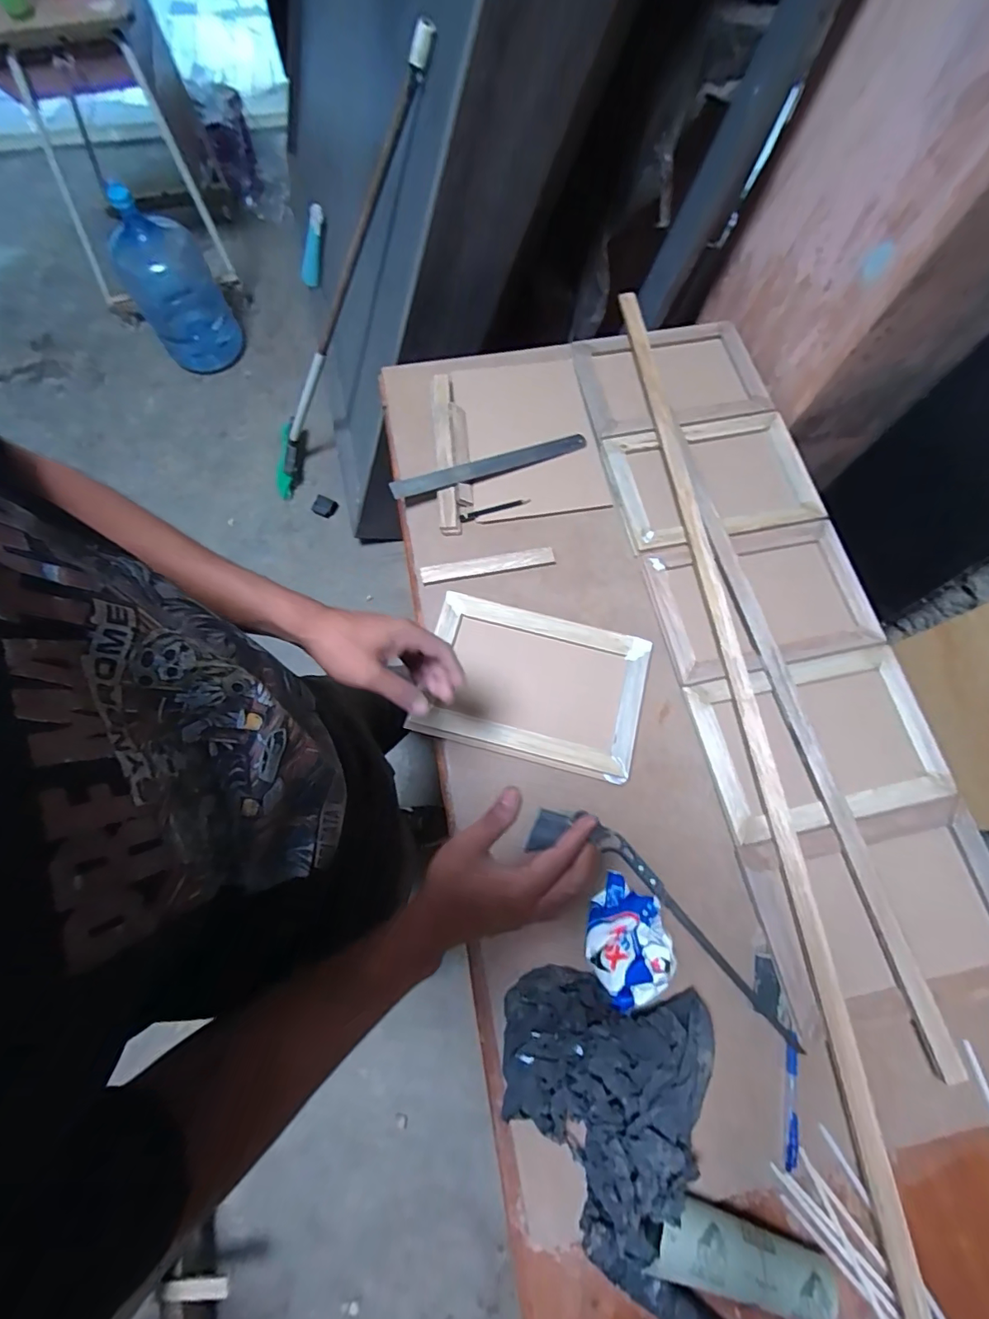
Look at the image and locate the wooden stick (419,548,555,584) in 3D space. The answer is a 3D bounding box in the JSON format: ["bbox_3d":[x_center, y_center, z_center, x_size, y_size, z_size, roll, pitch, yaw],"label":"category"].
[{"bbox_3d":[-0.010,-0.141,0.741,0.194,0.014,0.025,-11,72,-3],"label":"wooden stick"}]

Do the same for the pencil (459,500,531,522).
[{"bbox_3d":[0.001,-0.230,0.770,0.111,0.004,0.012,-18,73,-5],"label":"pencil"}]

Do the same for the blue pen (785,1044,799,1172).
[{"bbox_3d":[0.323,0.477,0.543,0.015,0.009,0.124,9,72,3],"label":"blue pen"}]

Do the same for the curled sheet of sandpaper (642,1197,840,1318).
[{"bbox_3d":[0.242,0.580,0.488,0.175,0.051,0.061,11,72,4],"label":"curled sheet of sandpaper"}]

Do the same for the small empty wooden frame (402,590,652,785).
[{"bbox_3d":[0.053,0.034,0.691,0.293,0.013,0.205,13,73,4],"label":"small empty wooden frame"}]

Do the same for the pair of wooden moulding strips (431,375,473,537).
[{"bbox_3d":[-0.068,-0.333,0.790,0.054,0.023,0.292,-5,72,-2],"label":"pair of wooden moulding strips"}]

